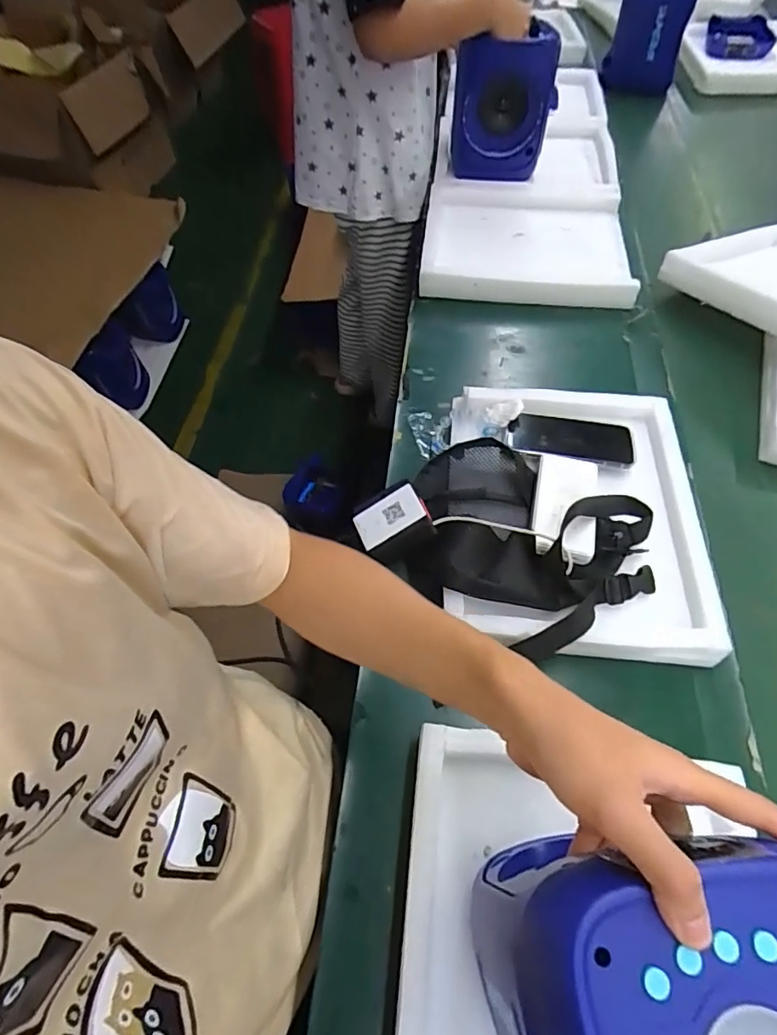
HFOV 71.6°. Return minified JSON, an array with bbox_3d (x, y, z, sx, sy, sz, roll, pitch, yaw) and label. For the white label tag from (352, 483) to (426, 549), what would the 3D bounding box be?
[{"bbox_3d":[0.000,0.000,0.621,0.082,0.005,0.047,-33,62,14],"label":"white label tag"}]

